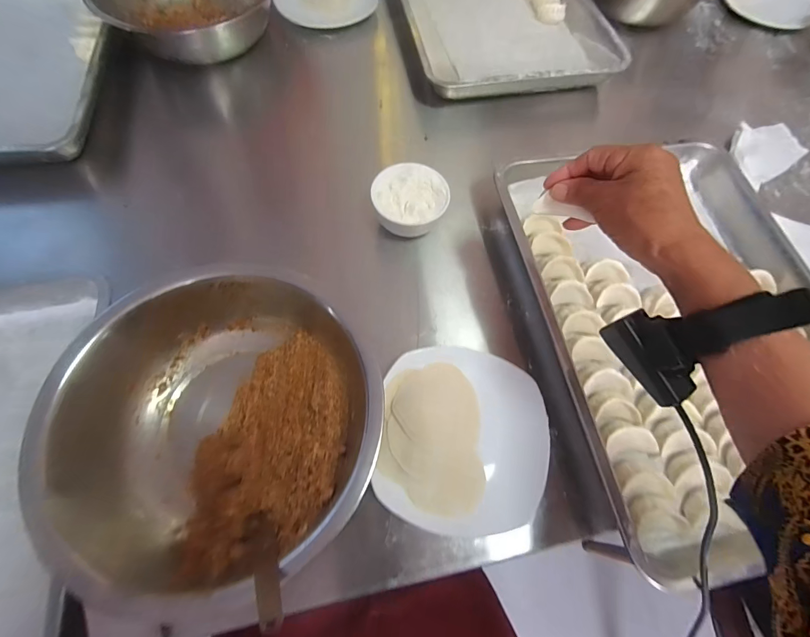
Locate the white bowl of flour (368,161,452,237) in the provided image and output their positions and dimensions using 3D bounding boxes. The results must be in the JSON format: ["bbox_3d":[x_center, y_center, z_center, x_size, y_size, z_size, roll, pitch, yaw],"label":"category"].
[{"bbox_3d":[0.005,-0.153,0.484,0.094,0.047,0.097,1,67,-3],"label":"white bowl of flour"}]

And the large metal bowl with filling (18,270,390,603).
[{"bbox_3d":[-0.169,0.093,0.357,0.281,0.091,0.250,-6,68,-6],"label":"large metal bowl with filling"}]

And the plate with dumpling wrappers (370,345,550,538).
[{"bbox_3d":[0.060,0.121,0.380,0.166,0.029,0.175,7,67,0],"label":"plate with dumpling wrappers"}]

